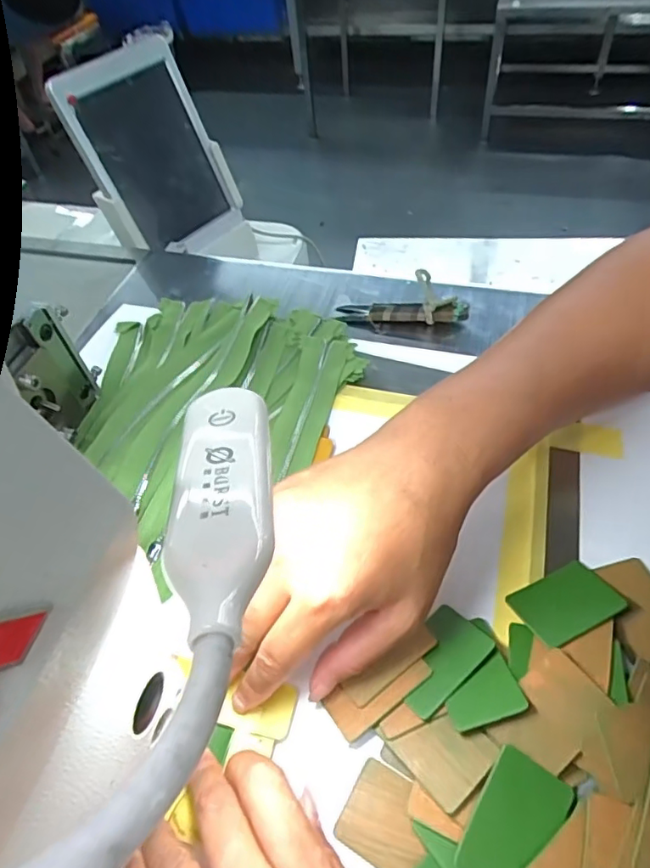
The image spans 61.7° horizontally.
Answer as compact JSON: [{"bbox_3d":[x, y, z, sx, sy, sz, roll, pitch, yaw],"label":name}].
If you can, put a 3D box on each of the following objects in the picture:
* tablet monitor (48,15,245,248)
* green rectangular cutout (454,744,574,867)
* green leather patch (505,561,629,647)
[{"bbox_3d":[-0.195,-0.319,0.621,0.023,0.210,0.160,12,45,46],"label":"tablet monitor"},{"bbox_3d":[0.078,0.161,0.224,0.031,0.005,0.053,27,59,24],"label":"green rectangular cutout"},{"bbox_3d":[0.127,0.088,0.285,0.051,0.004,0.035,-20,34,-16],"label":"green leather patch"}]

